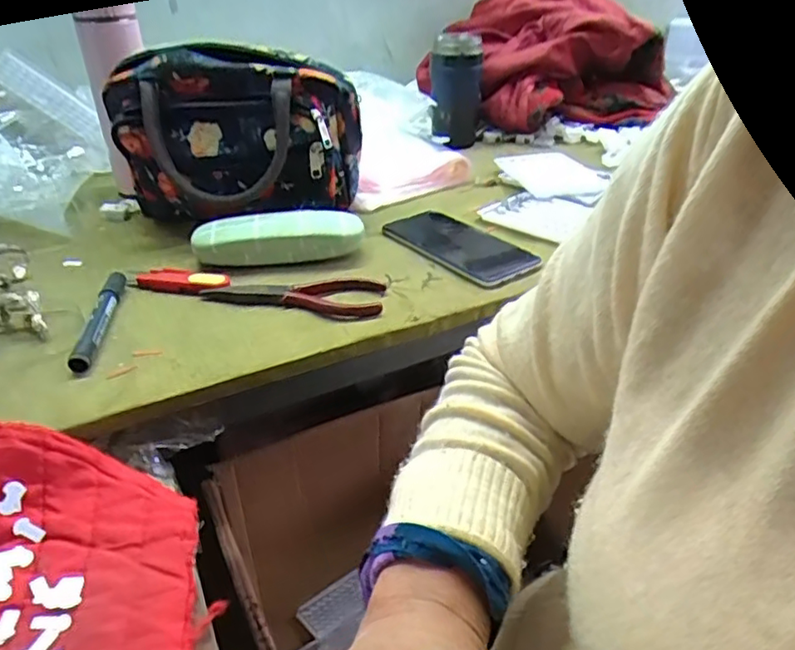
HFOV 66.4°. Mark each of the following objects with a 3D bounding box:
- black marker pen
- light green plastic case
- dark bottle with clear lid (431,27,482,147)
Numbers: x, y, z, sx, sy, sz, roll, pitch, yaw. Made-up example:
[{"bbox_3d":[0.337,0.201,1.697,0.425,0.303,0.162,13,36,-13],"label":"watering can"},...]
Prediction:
[{"bbox_3d":[-0.237,-0.006,0.487,0.015,0.015,0.140,-4,30,-10],"label":"black marker pen"},{"bbox_3d":[-0.112,-0.084,0.572,0.153,0.035,0.049,-4,32,-5],"label":"light green plastic case"},{"bbox_3d":[0.086,-0.341,0.882,0.073,0.141,0.073,7,33,6],"label":"dark bottle with clear lid"}]

